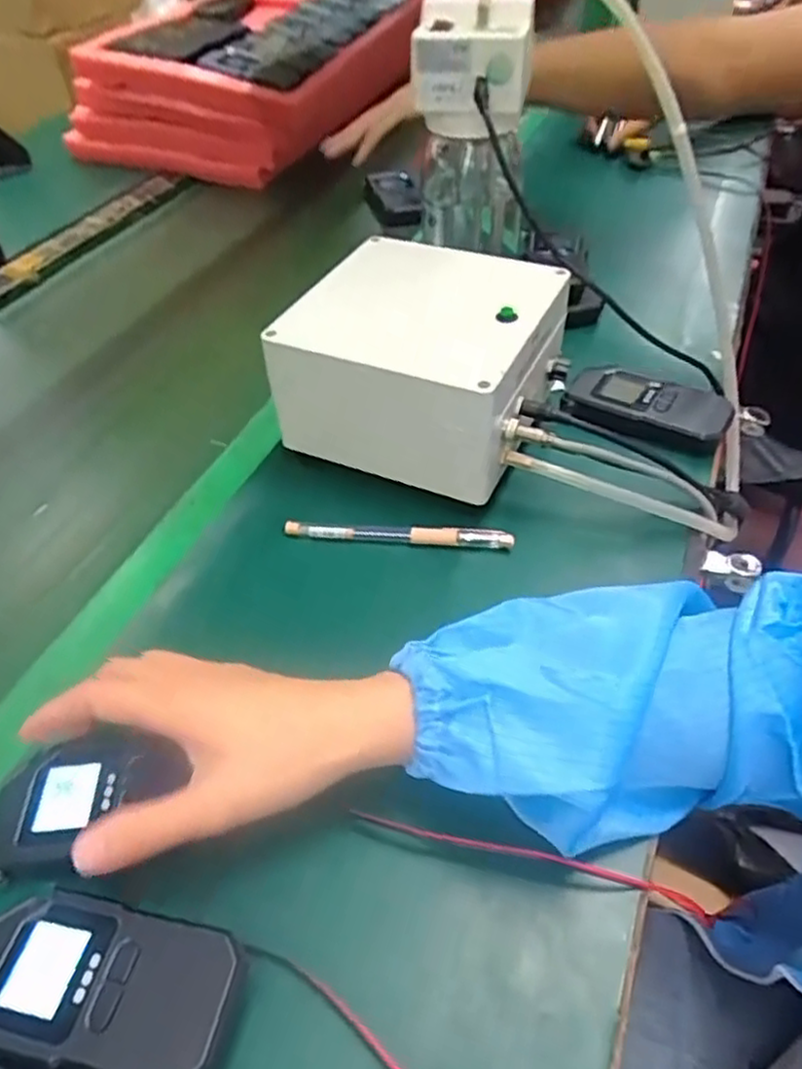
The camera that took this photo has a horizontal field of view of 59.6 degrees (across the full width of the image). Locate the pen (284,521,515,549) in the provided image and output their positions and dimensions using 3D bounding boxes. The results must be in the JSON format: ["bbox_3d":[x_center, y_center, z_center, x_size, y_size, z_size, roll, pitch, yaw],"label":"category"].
[{"bbox_3d":[-0.002,0.000,0.463,0.149,0.008,0.010,2,47,4],"label":"pen"}]

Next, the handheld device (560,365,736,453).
[{"bbox_3d":[0.187,-0.100,0.534,0.118,0.023,0.054,18,50,18],"label":"handheld device"}]

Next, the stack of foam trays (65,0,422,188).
[{"bbox_3d":[-0.211,-0.720,1.064,0.389,0.141,0.587,9,48,10],"label":"stack of foam trays"}]

